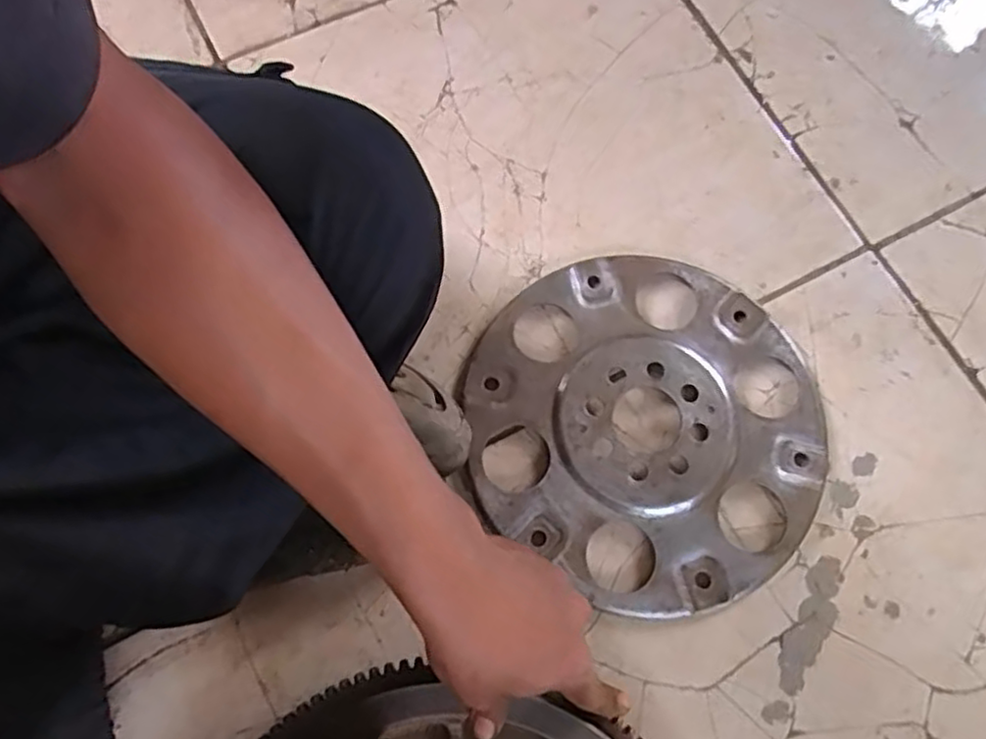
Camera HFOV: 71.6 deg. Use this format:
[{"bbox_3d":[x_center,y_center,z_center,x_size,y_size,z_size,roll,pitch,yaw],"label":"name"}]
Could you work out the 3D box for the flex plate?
[{"bbox_3d":[0.113,0.036,0.507,0.261,0.010,0.252,0,72,-1],"label":"flex plate"}]

